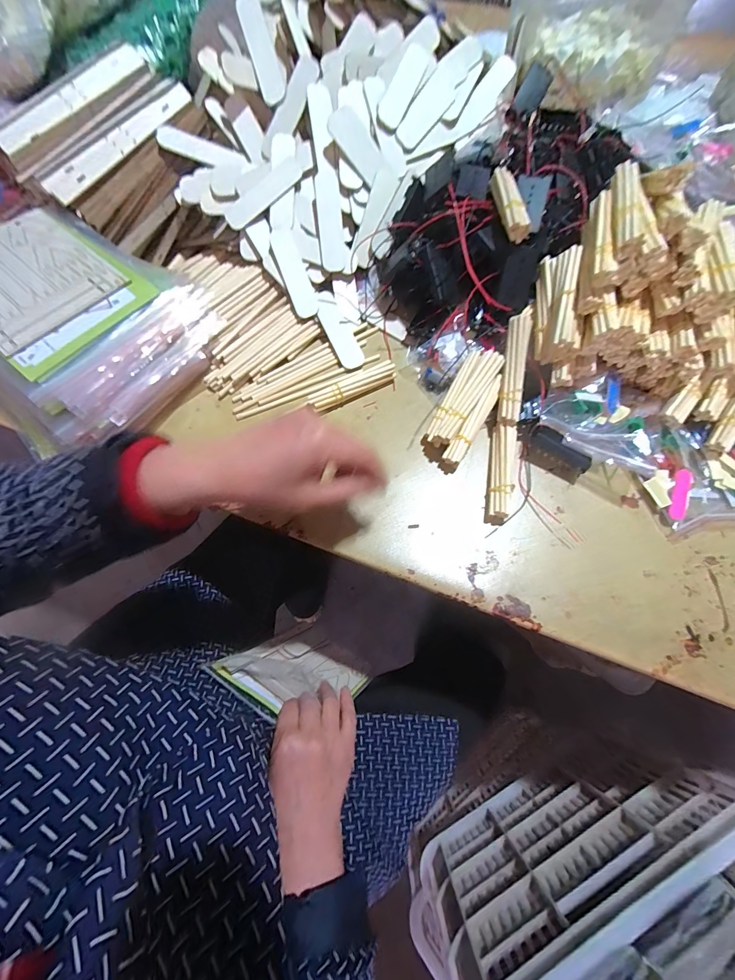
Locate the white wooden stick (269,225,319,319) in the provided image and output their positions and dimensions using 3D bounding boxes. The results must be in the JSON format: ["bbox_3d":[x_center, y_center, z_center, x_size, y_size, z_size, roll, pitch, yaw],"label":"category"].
[{"bbox_3d":[-0.087,-0.258,0.447,0.028,0.010,0.106,-21,92,0],"label":"white wooden stick"}]

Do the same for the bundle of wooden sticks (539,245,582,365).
[{"bbox_3d":[0.187,-0.177,0.356,0.032,0.036,0.101,6,87,4],"label":"bundle of wooden sticks"}]

